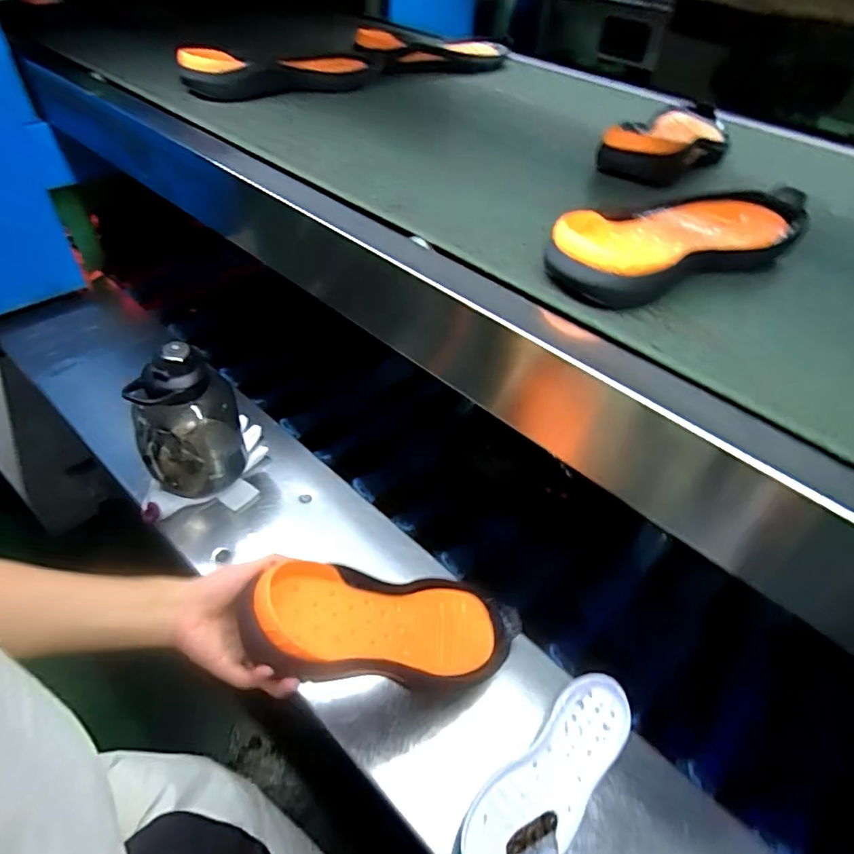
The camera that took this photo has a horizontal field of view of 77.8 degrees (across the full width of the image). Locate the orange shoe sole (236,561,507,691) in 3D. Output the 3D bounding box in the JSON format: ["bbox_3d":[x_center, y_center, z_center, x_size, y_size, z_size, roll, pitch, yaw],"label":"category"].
[{"bbox_3d":[-0.031,0.197,0.518,0.301,0.043,0.107,19,34,-34],"label":"orange shoe sole"}]

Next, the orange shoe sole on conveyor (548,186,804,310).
[{"bbox_3d":[0.238,-0.172,0.491,0.299,0.048,0.103,-23,50,-26],"label":"orange shoe sole on conveyor"}]

